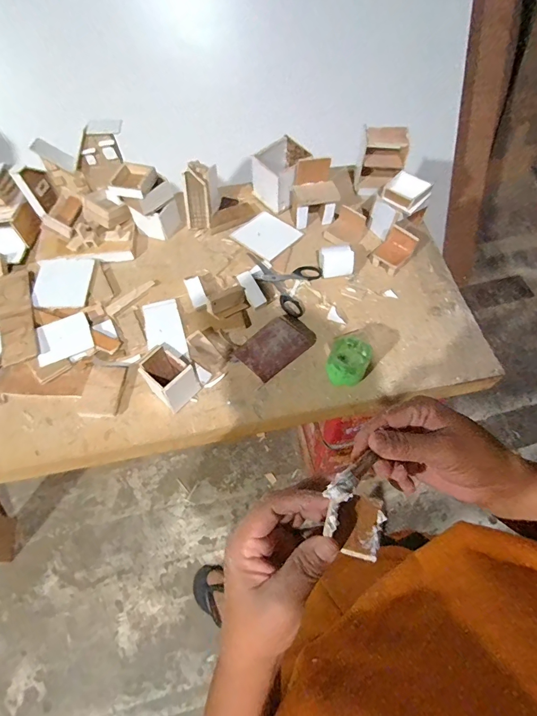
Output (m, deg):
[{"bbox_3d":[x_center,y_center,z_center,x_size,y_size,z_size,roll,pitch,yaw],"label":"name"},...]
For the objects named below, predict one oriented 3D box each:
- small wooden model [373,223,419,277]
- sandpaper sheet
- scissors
[{"bbox_3d":[0.225,-0.192,0.667,0.056,0.053,0.059,35,68,19],"label":"small wooden model"},{"bbox_3d":[0.016,-0.021,0.583,0.124,0.024,0.068,-39,67,-18],"label":"sandpaper sheet"},{"bbox_3d":[0.014,-0.138,0.665,0.135,0.015,0.118,23,64,13],"label":"scissors"}]

